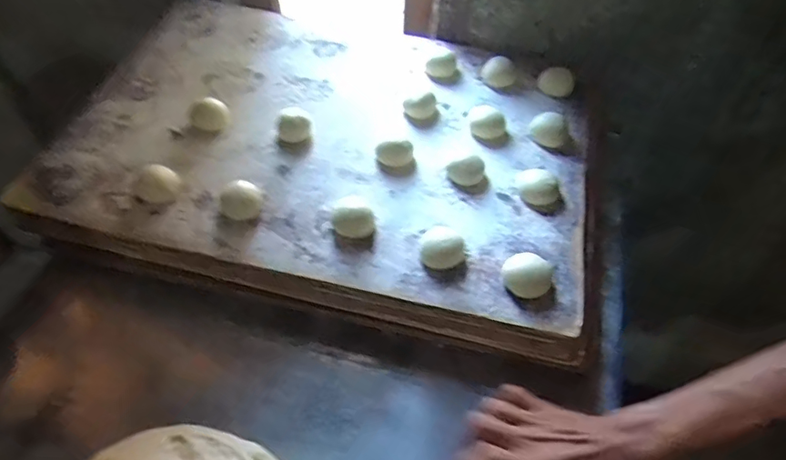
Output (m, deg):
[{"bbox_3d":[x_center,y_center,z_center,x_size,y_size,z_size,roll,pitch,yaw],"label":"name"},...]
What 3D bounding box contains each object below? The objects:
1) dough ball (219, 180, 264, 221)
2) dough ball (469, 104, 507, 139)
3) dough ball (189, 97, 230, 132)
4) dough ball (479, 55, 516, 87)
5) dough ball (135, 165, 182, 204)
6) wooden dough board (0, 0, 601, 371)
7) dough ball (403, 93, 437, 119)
[{"bbox_3d":[-0.156,-0.030,0.549,0.042,0.020,0.041,1,53,-2],"label":"dough ball"},{"bbox_3d":[0.113,-0.129,0.640,0.044,0.023,0.037,12,53,6],"label":"dough ball"},{"bbox_3d":[-0.220,-0.139,0.638,0.044,0.019,0.037,-18,56,-16],"label":"dough ball"},{"bbox_3d":[0.139,-0.210,0.696,0.045,0.025,0.033,14,53,8],"label":"dough ball"},{"bbox_3d":[-0.253,-0.052,0.570,0.043,0.019,0.045,1,53,-2],"label":"dough ball"},{"bbox_3d":[-0.065,-0.119,0.650,0.638,0.053,0.445,12,53,6],"label":"wooden dough board"},{"bbox_3d":[0.036,-0.150,0.652,0.041,0.021,0.027,-18,56,-16],"label":"dough ball"}]

